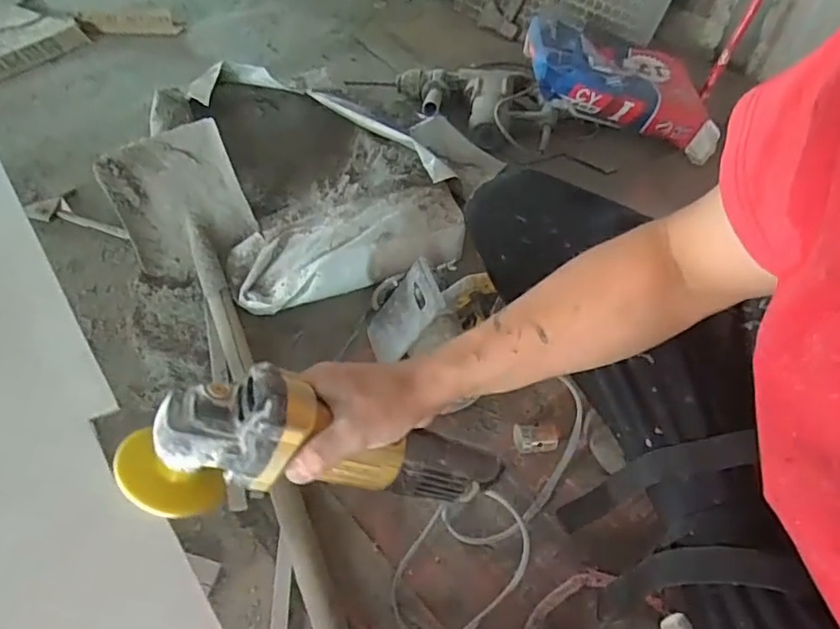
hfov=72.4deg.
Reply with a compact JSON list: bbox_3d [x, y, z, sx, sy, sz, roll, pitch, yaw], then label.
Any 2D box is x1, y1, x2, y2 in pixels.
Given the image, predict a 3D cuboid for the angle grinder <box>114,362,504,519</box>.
[{"bbox_3d":[-0.062,0.100,0.429,0.282,0.084,0.082,14,45,-25],"label":"angle grinder"}]

